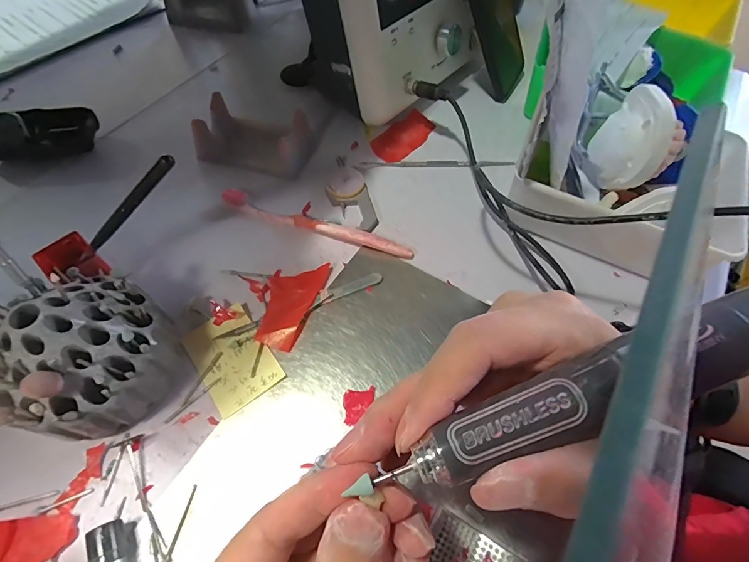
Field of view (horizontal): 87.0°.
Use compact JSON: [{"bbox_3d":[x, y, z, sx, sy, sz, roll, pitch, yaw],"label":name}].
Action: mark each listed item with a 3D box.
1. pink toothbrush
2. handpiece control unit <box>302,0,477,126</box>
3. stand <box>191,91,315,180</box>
[{"bbox_3d":[-0.052,-0.052,0.358,0.177,0.014,0.016,16,60,7],"label":"pink toothbrush"},{"bbox_3d":[0.031,-0.276,0.413,0.114,0.153,0.202,41,66,19],"label":"handpiece control unit"},{"bbox_3d":[-0.118,-0.144,0.395,0.108,0.038,0.066,13,60,5],"label":"stand"}]

